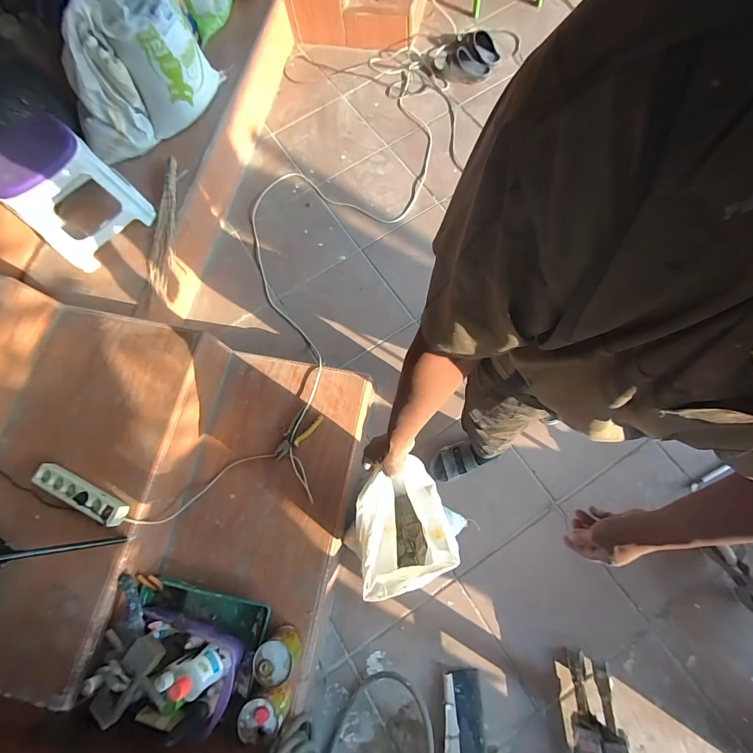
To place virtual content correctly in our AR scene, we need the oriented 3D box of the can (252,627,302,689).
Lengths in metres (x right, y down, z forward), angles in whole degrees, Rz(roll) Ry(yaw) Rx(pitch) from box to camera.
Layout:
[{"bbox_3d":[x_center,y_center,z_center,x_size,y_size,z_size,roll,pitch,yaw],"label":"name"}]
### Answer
[{"bbox_3d":[-0.255,0.726,0.956,0.101,0.135,0.092,-2,72,6],"label":"can"}]

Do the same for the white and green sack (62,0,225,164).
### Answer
[{"bbox_3d":[-0.873,-1.089,1.297,0.542,0.389,0.204,-34,72,-5],"label":"white and green sack"}]

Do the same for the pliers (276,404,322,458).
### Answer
[{"bbox_3d":[-0.259,0.182,1.169,0.079,0.017,0.183,36,79,16],"label":"pliers"}]

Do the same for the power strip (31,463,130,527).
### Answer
[{"bbox_3d":[-0.784,0.311,0.966,0.269,0.048,0.059,24,76,13],"label":"power strip"}]

